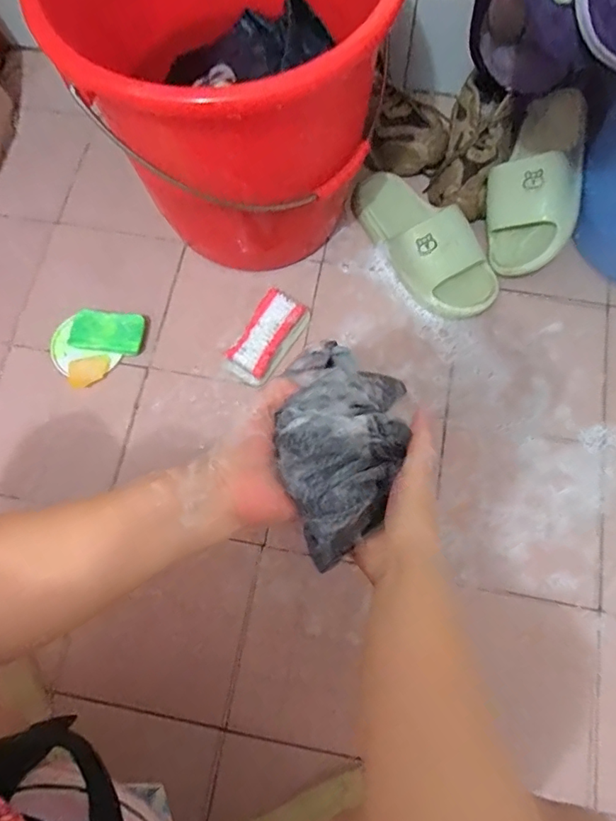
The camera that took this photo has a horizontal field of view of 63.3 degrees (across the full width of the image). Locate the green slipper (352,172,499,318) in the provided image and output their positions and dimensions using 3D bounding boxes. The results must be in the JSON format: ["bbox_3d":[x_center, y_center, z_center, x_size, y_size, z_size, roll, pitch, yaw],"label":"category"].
[{"bbox_3d":[0.154,-0.241,0.694,0.103,0.085,0.261,-38,76,-10],"label":"green slipper"}]

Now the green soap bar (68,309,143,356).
[{"bbox_3d":[-0.278,-0.109,0.691,0.103,0.026,0.054,7,73,3],"label":"green soap bar"}]

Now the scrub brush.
[{"bbox_3d":[-0.053,-0.096,0.679,0.068,0.033,0.128,34,76,11],"label":"scrub brush"}]

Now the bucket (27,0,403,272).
[{"bbox_3d":[-0.083,-0.386,0.615,0.373,0.330,0.381,-10,73,-2],"label":"bucket"}]

